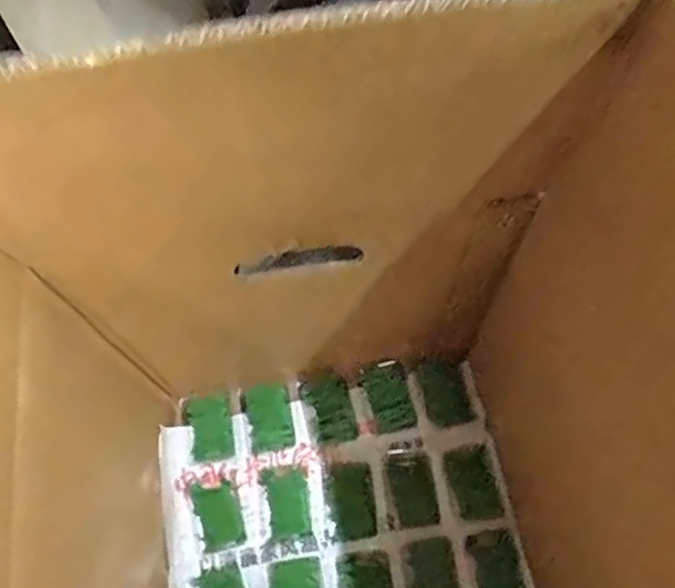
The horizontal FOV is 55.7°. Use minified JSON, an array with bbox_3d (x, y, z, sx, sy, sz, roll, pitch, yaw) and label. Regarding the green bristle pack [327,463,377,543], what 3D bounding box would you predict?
[{"bbox_3d":[0.012,0.187,0.575,0.039,0.004,0.065,-6,66,-1],"label":"green bristle pack"}]

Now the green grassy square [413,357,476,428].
[{"bbox_3d":[0.100,0.093,0.601,0.041,0.014,0.063,-19,67,-7],"label":"green grassy square"}]

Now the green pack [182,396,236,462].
[{"bbox_3d":[-0.122,0.125,0.606,0.043,0.014,0.059,-12,66,-4],"label":"green pack"}]

